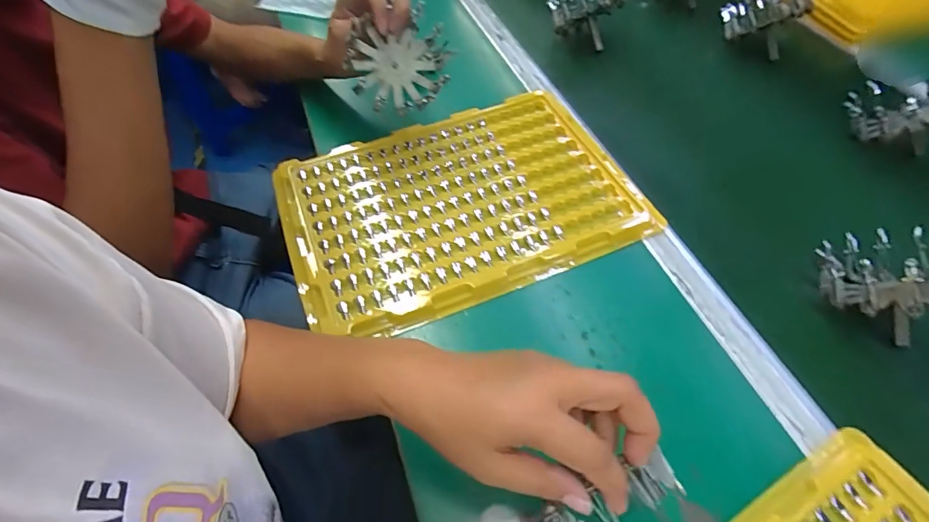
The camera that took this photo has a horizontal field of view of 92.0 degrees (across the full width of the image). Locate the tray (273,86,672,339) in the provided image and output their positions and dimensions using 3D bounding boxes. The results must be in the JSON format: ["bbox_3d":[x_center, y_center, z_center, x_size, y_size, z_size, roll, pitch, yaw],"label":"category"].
[{"bbox_3d":[-0.008,-0.067,0.500,0.364,0.015,0.251,-20,57,-12],"label":"tray"}]

